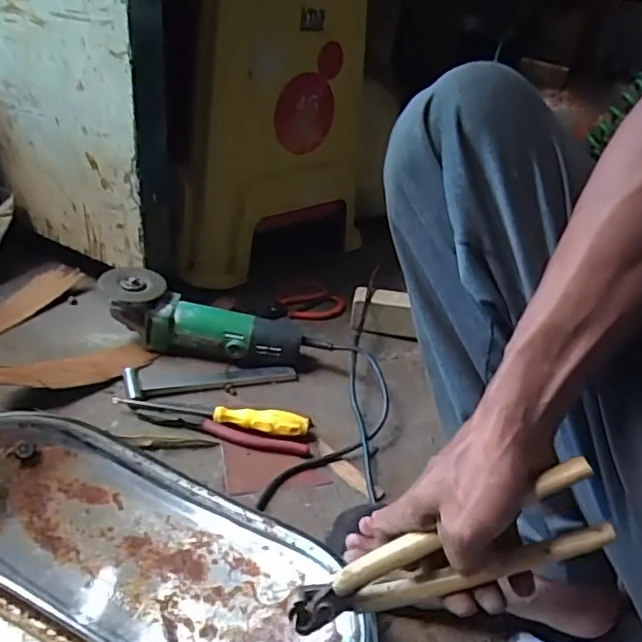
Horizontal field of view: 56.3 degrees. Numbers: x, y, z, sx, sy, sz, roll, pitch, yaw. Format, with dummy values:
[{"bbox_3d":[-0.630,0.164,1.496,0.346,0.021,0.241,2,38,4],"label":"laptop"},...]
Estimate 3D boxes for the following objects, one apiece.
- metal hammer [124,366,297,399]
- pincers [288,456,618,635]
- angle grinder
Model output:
[{"bbox_3d":[-0.132,0.073,0.747,0.211,0.027,0.044,-5,36,-16],"label":"metal hammer"},{"bbox_3d":[0.078,0.156,0.396,0.216,0.060,0.024,-24,35,9],"label":"pincers"},{"bbox_3d":[-0.142,0.011,0.788,0.296,0.076,0.071,17,34,-8],"label":"angle grinder"}]

